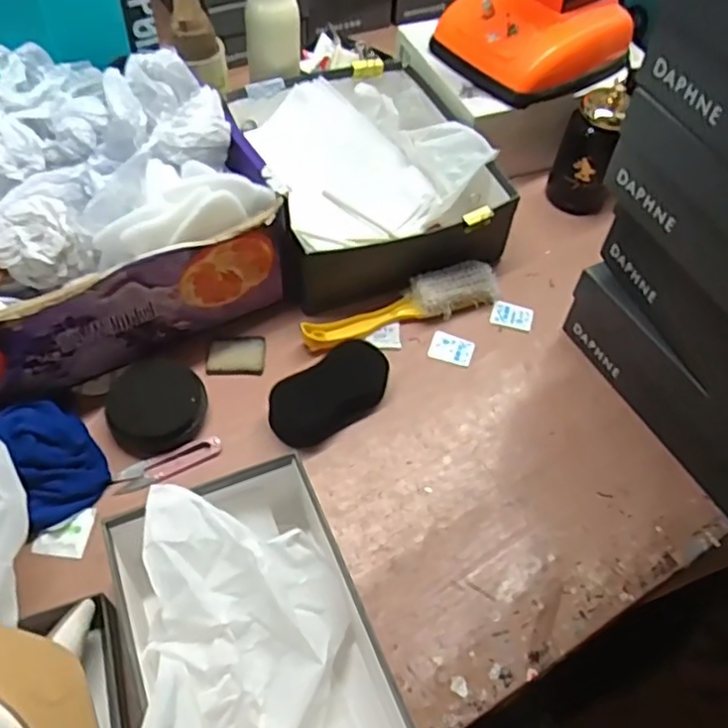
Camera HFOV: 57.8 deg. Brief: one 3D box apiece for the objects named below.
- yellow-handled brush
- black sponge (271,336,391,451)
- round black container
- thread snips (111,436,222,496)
[{"bbox_3d":[0.042,-0.061,0.723,0.227,0.037,0.054,-21,58,-18],"label":"yellow-handled brush"},{"bbox_3d":[-0.032,0.028,0.654,0.125,0.038,0.064,-27,60,-21],"label":"black sponge"},{"bbox_3d":[-0.201,0.040,0.643,0.090,0.027,0.093,2,54,-2],"label":"round black container"},{"bbox_3d":[-0.184,0.093,0.618,0.099,0.008,0.024,-18,57,-16],"label":"thread snips"}]

